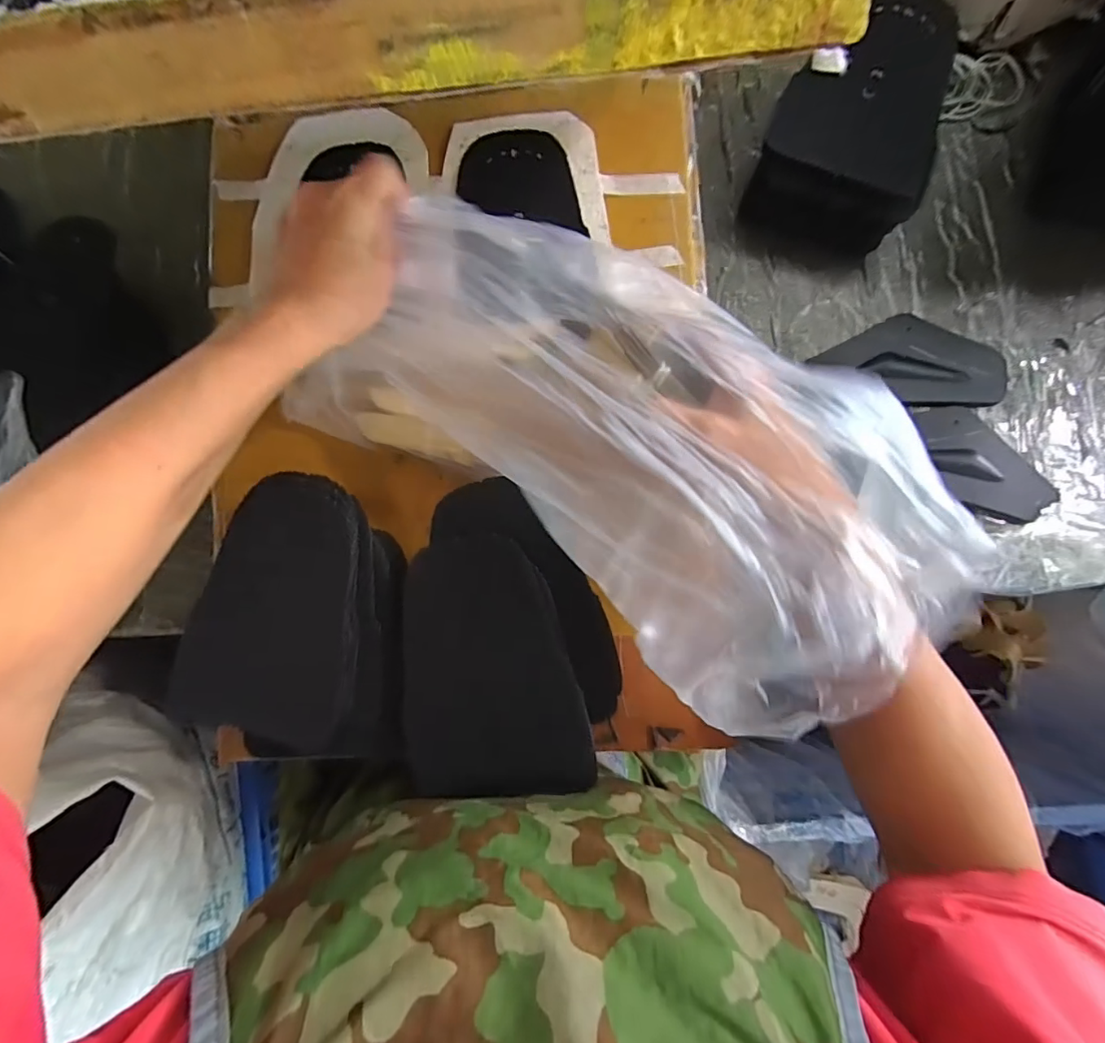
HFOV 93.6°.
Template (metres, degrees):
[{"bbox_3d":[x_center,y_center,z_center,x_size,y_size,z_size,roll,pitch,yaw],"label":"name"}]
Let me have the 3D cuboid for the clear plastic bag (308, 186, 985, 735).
[{"bbox_3d":[0.026,-0.060,0.261,0.332,0.109,0.186,33,90,6],"label":"clear plastic bag"}]

